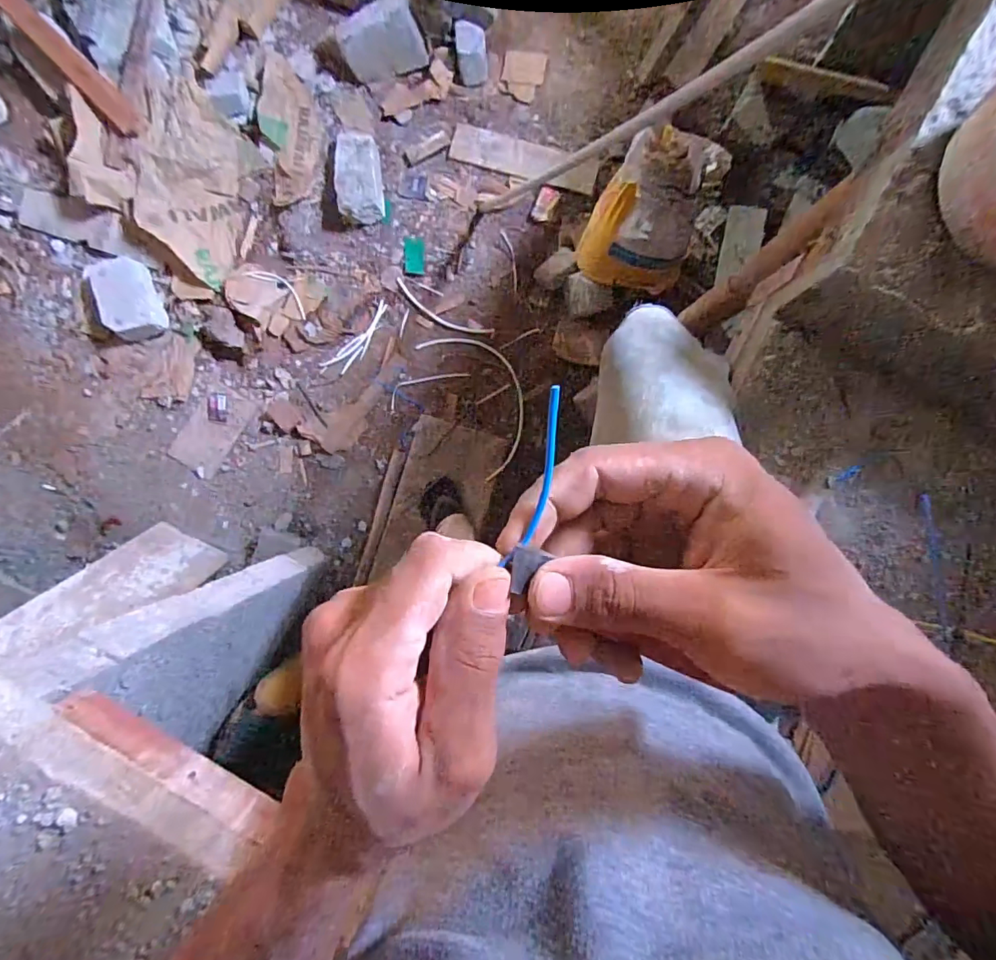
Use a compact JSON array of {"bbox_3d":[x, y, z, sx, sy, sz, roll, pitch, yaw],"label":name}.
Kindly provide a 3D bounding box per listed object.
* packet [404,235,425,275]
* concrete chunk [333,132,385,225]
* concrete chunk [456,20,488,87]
[{"bbox_3d":[-0.227,-0.607,1.352,0.055,0.012,0.098,2,92,2],"label":"packet"},{"bbox_3d":[-0.364,-0.787,1.300,0.123,0.050,0.204,-3,92,2],"label":"concrete chunk"},{"bbox_3d":[-0.065,-1.072,1.256,0.077,0.068,0.111,-6,92,2],"label":"concrete chunk"}]

